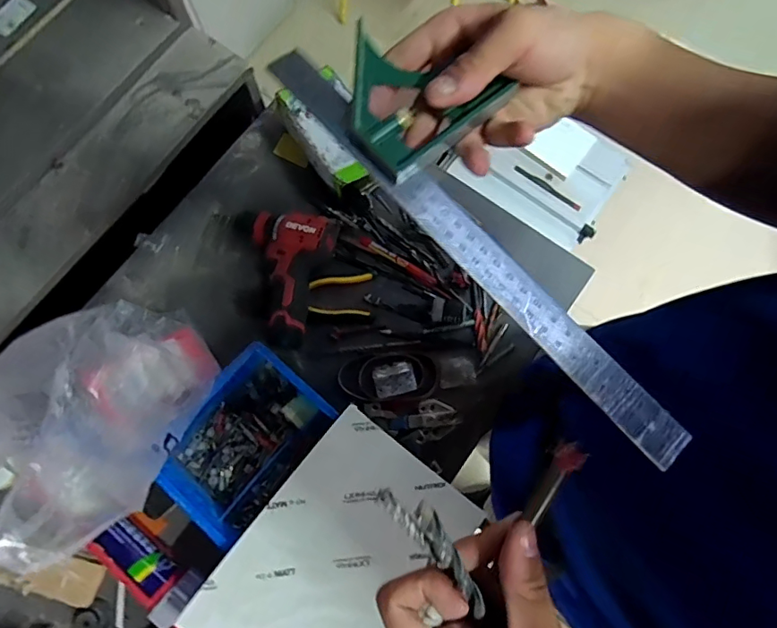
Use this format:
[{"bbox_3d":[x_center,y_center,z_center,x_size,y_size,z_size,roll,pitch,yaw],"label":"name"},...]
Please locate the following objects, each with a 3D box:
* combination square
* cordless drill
[{"bbox_3d":[0.064,-0.056,0.279,0.091,0.013,0.295,-38,81,-9],"label":"combination square"},{"bbox_3d":[-0.165,-0.055,0.709,0.158,0.060,0.193,10,76,2],"label":"cordless drill"}]

